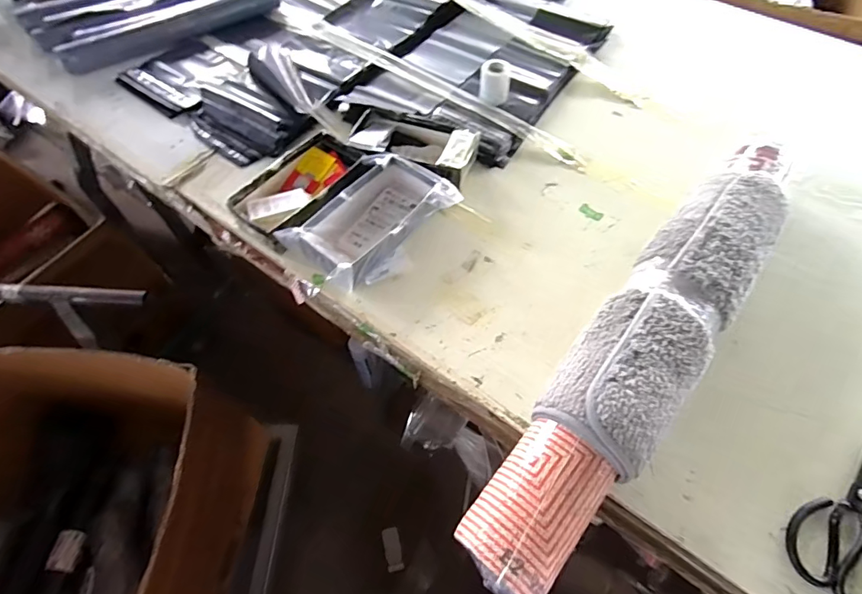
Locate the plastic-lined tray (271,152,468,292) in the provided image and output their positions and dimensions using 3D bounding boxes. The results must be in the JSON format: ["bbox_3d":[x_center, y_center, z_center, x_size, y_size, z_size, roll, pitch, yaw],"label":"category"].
[{"bbox_3d":[-0.092,-0.118,0.751,0.160,0.069,0.253,36,65,21],"label":"plastic-lined tray"}]

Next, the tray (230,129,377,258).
[{"bbox_3d":[-0.211,-0.178,0.781,0.137,0.047,0.218,35,65,20],"label":"tray"}]

